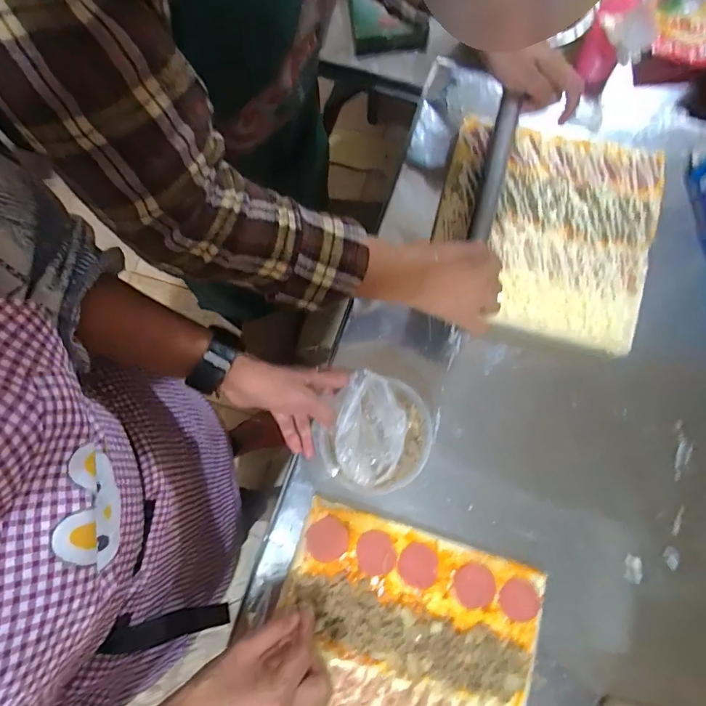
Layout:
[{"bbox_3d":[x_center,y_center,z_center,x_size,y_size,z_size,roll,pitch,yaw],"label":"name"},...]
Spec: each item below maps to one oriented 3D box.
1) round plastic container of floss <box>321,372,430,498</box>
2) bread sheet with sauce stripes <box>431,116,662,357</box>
[{"bbox_3d":[0.027,0.079,0.434,0.105,0.058,0.110,0,77,0],"label":"round plastic container of floss"},{"bbox_3d":[0.231,-0.147,0.548,0.248,0.044,0.255,13,78,3],"label":"bread sheet with sauce stripes"}]

